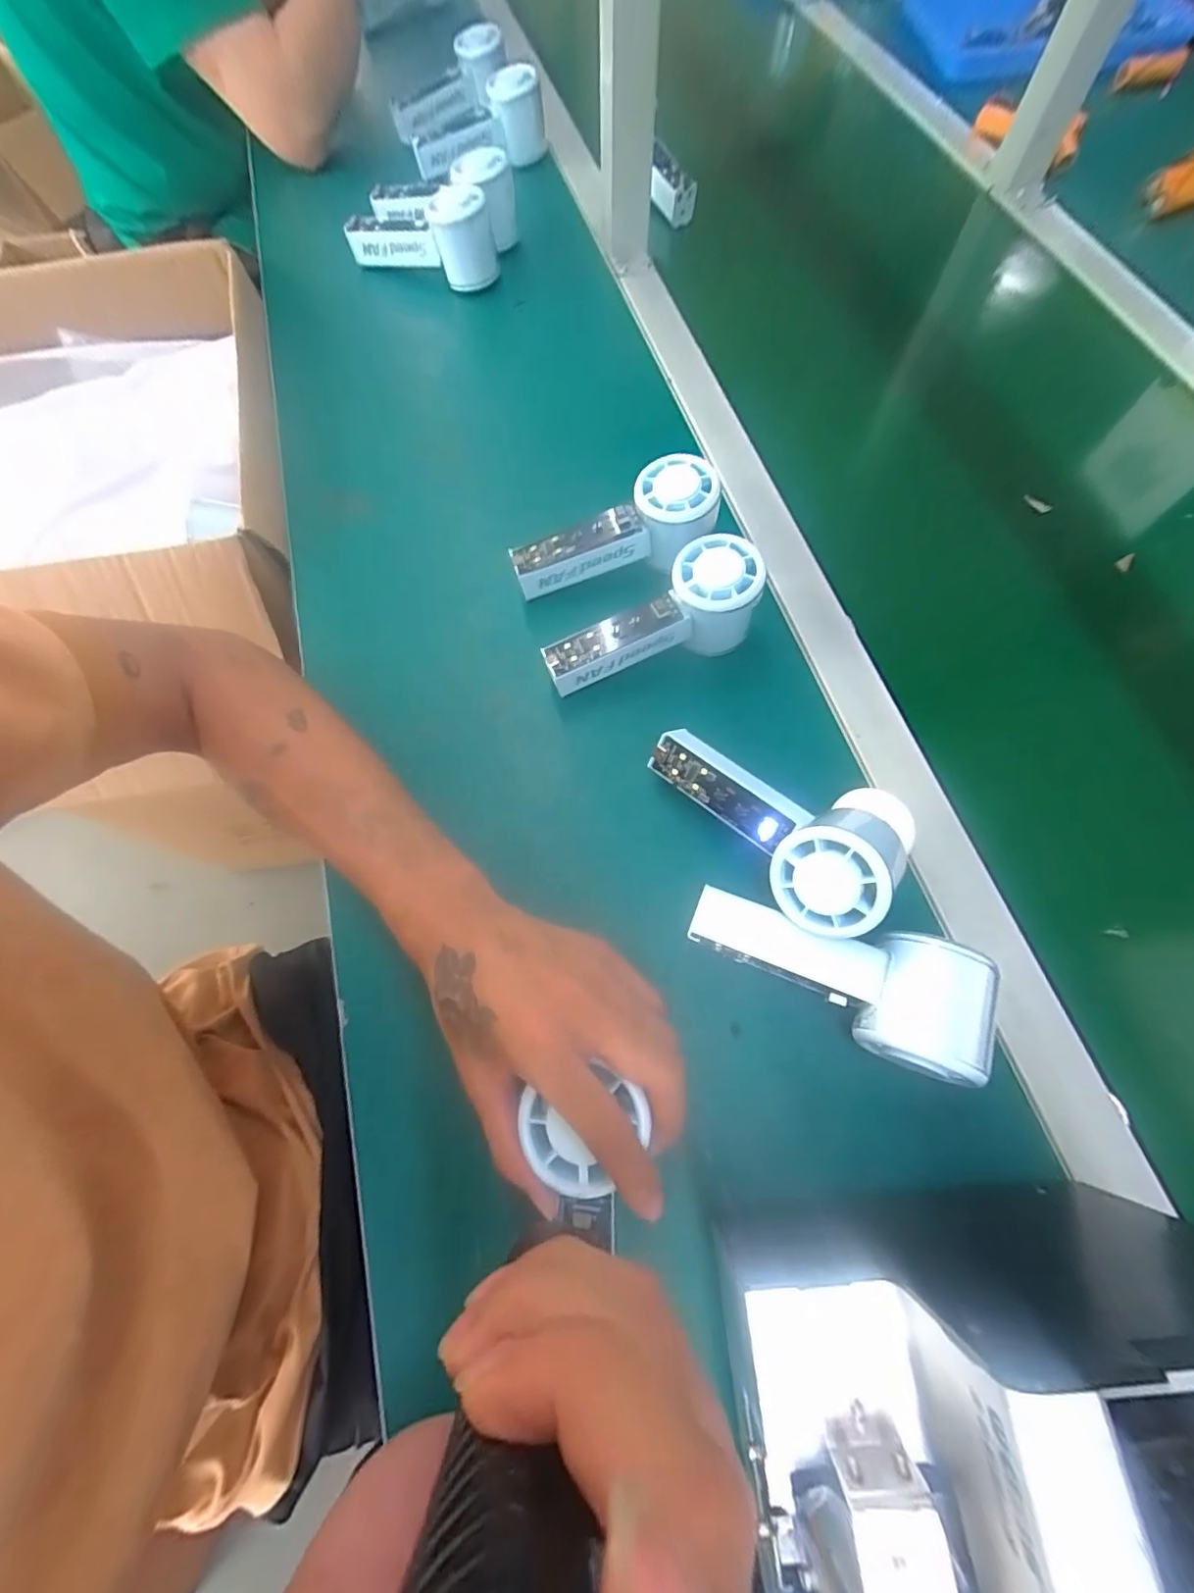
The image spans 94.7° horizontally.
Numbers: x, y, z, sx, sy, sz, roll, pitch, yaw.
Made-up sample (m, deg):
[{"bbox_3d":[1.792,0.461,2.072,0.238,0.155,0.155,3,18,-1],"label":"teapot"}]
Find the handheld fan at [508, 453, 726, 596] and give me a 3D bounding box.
[{"bbox_3d":[0.015,-0.184,0.402,0.148,0.056,0.047,-21,70,8],"label":"handheld fan"}]

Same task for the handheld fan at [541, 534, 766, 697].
[{"bbox_3d":[0.035,-0.118,0.369,0.145,0.060,0.060,-11,70,-2],"label":"handheld fan"}]

